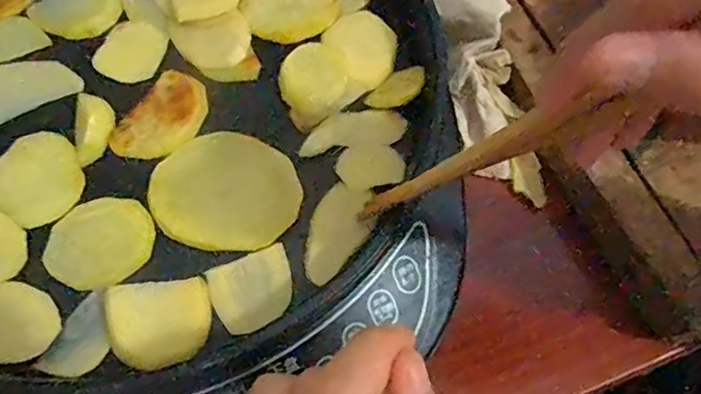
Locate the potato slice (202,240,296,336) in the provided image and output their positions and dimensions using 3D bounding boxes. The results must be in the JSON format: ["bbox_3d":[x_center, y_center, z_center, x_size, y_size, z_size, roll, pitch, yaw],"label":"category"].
[{"bbox_3d":[-0.044,0.043,0.271,0.038,0.004,0.034,-23,68,-12],"label":"potato slice"}]

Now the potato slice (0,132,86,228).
[{"bbox_3d":[-0.154,-0.009,0.286,0.042,0.004,0.048,-27,69,-14],"label":"potato slice"}]

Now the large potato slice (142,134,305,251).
[{"bbox_3d":[-0.061,-0.003,0.287,0.071,0.004,0.060,-3,66,-4],"label":"large potato slice"}]

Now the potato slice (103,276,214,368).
[{"bbox_3d":[-0.086,0.056,0.260,0.044,0.004,0.037,-6,66,-5],"label":"potato slice"}]

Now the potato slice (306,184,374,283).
[{"bbox_3d":[-0.007,0.017,0.283,0.028,0.004,0.051,20,66,7],"label":"potato slice"}]

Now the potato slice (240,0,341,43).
[{"bbox_3d":[-0.034,-0.110,0.337,0.055,0.005,0.046,-24,69,-13],"label":"potato slice"}]

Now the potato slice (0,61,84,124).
[{"bbox_3d":[-0.183,-0.054,0.307,0.075,0.004,0.037,-29,70,-15],"label":"potato slice"}]

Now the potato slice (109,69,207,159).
[{"bbox_3d":[-0.096,-0.041,0.301,0.036,0.004,0.053,31,68,11],"label":"potato slice"}]

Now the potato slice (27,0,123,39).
[{"bbox_3d":[-0.155,-0.115,0.337,0.049,0.004,0.053,1,65,-2],"label":"potato slice"}]

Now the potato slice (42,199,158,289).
[{"bbox_3d":[-0.117,0.021,0.275,0.048,0.004,0.043,-32,71,-16],"label":"potato slice"}]

